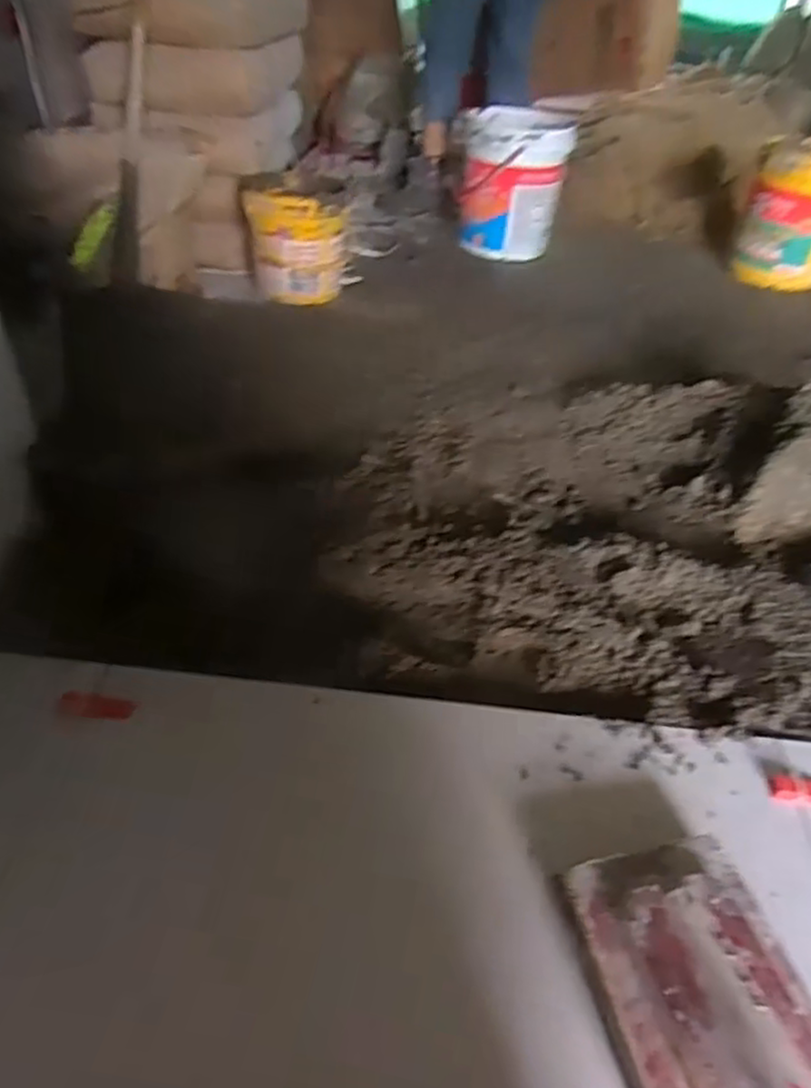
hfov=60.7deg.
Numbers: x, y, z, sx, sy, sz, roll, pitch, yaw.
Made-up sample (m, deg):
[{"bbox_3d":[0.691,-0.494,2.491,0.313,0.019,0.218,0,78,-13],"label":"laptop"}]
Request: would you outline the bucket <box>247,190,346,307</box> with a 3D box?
[{"bbox_3d":[-0.254,-0.725,1.658,0.216,0.221,0.216,3,43,-2],"label":"bucket"}]

